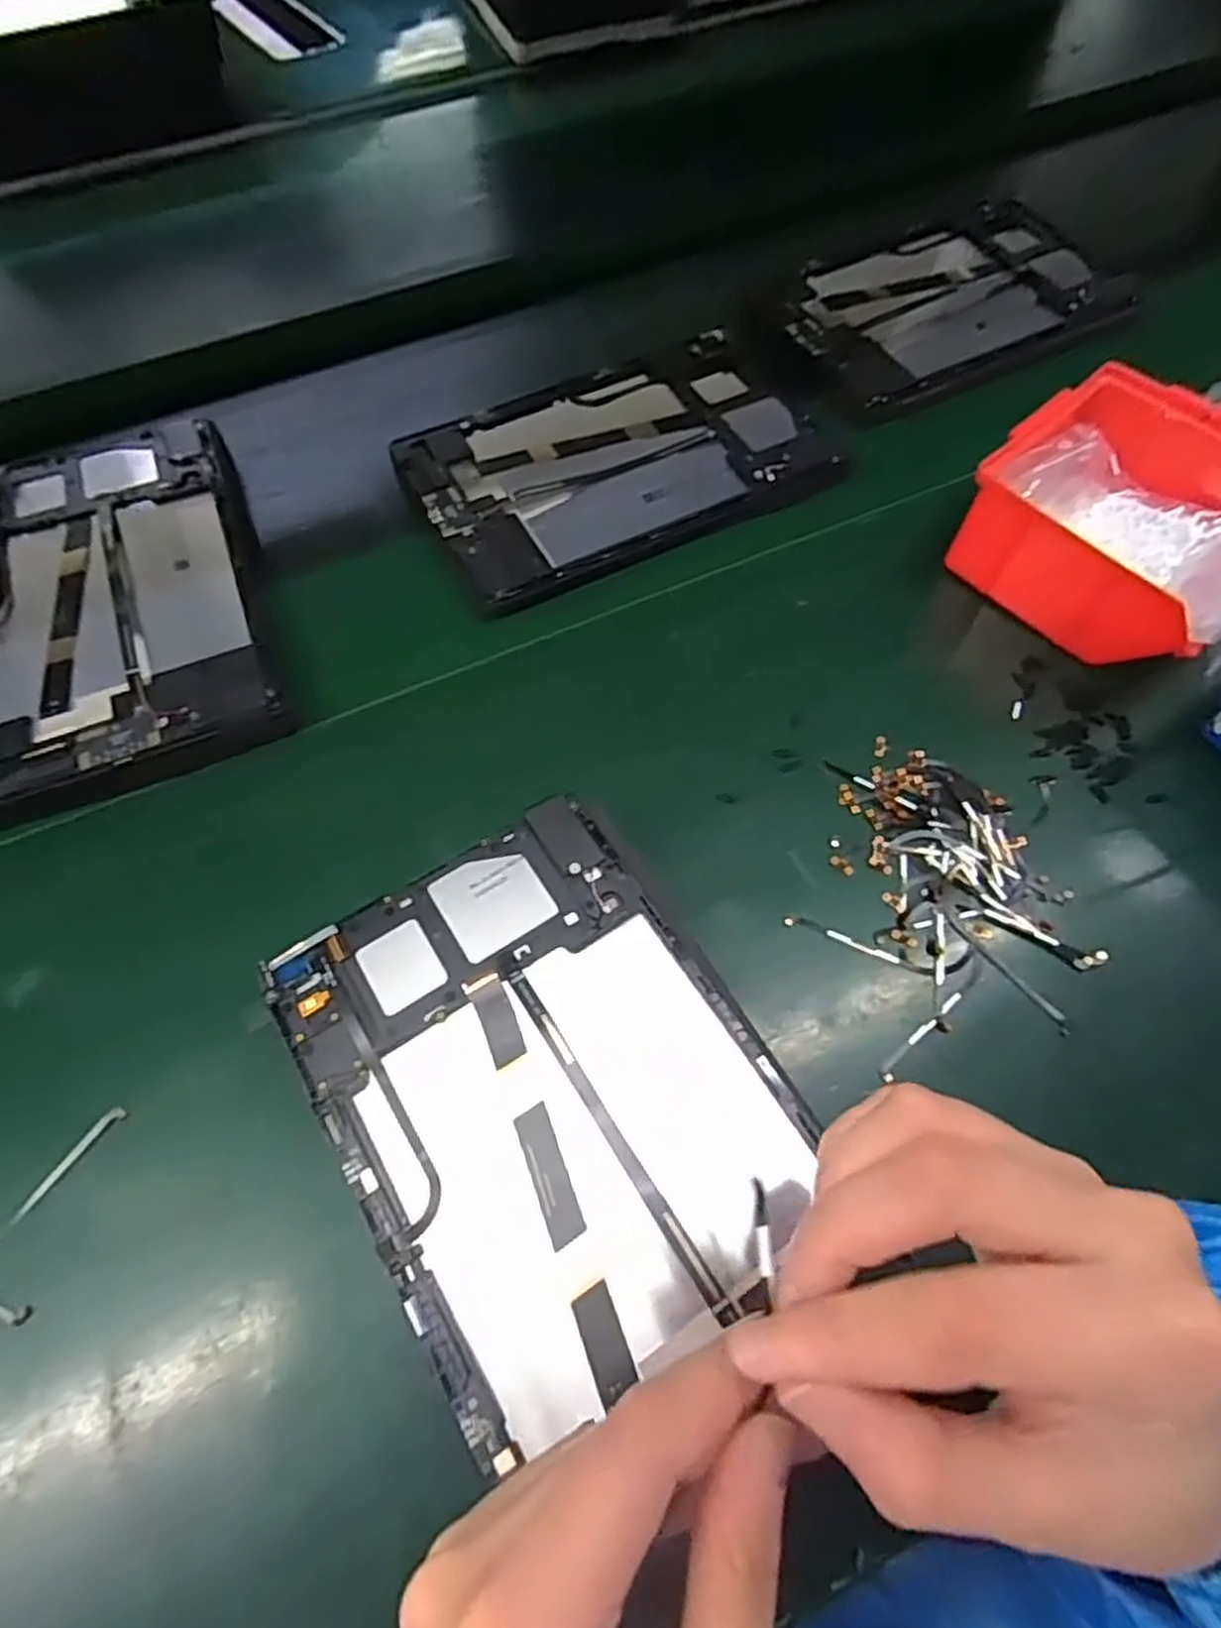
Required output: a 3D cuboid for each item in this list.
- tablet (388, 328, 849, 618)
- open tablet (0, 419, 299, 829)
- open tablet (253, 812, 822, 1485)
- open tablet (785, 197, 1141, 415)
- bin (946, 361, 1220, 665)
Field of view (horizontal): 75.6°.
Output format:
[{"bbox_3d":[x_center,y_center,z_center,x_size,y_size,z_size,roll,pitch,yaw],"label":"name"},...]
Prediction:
[{"bbox_3d":[0.004,-0.220,0.484,0.240,0.011,0.161,-25,67,-11],"label":"tablet"},{"bbox_3d":[-0.273,-0.119,0.430,0.158,0.015,0.258,-21,63,-11],"label":"open tablet"},{"bbox_3d":[-0.024,0.100,0.301,0.154,0.015,0.194,-29,67,-14],"label":"open tablet"},{"bbox_3d":[0.233,-0.367,0.549,0.236,0.009,0.154,-25,67,-11],"label":"open tablet"},{"bbox_3d":[0.271,-0.153,0.421,0.136,0.066,0.137,38,70,17],"label":"bin"}]

